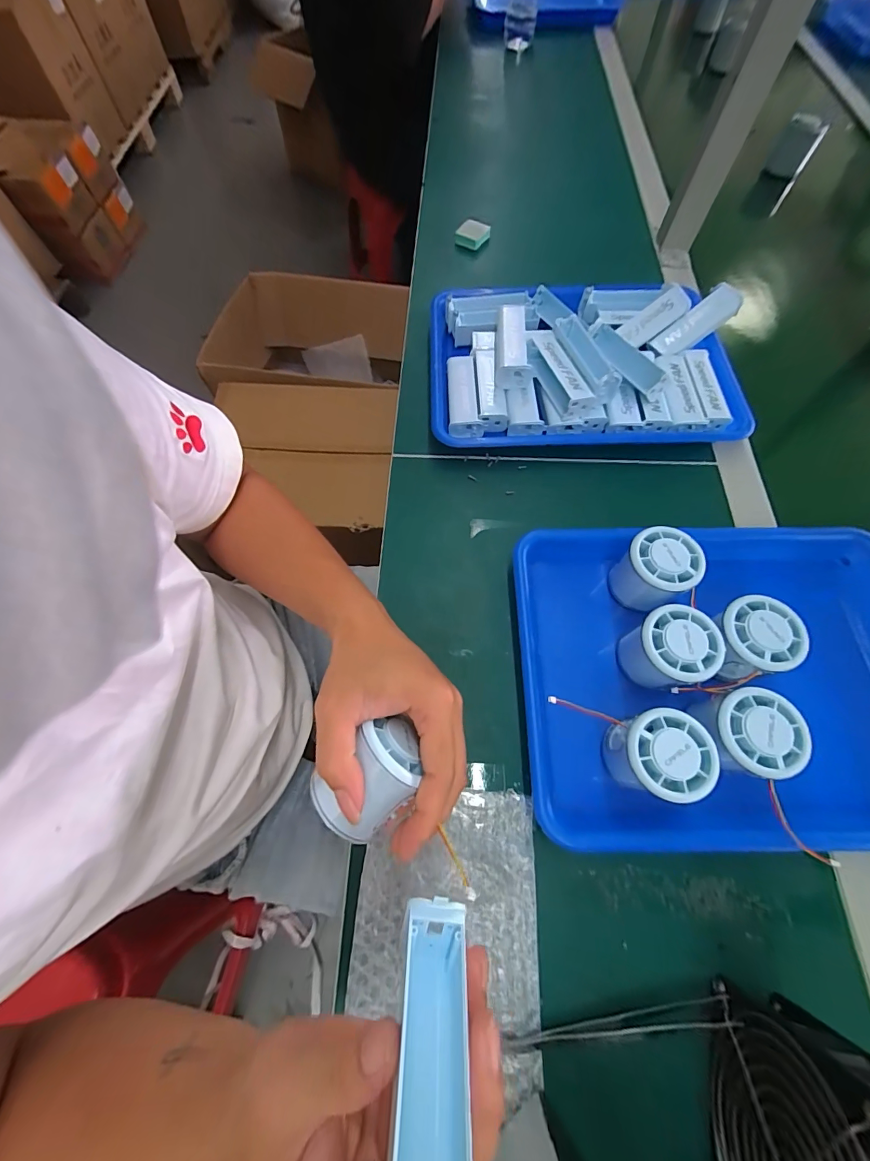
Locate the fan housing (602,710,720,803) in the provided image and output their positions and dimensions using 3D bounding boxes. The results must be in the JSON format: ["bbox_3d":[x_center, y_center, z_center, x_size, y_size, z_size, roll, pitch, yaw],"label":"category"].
[{"bbox_3d":[0.157,0.124,0.294,0.055,0.053,0.054,2,66,0],"label":"fan housing"}]

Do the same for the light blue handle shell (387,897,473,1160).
[{"bbox_3d":[-0.002,0.176,0.145,0.026,0.099,0.033,2,108,1],"label":"light blue handle shell"}]

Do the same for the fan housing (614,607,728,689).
[{"bbox_3d":[0.181,0.055,0.323,0.060,0.053,0.053,-15,67,-7],"label":"fan housing"}]

